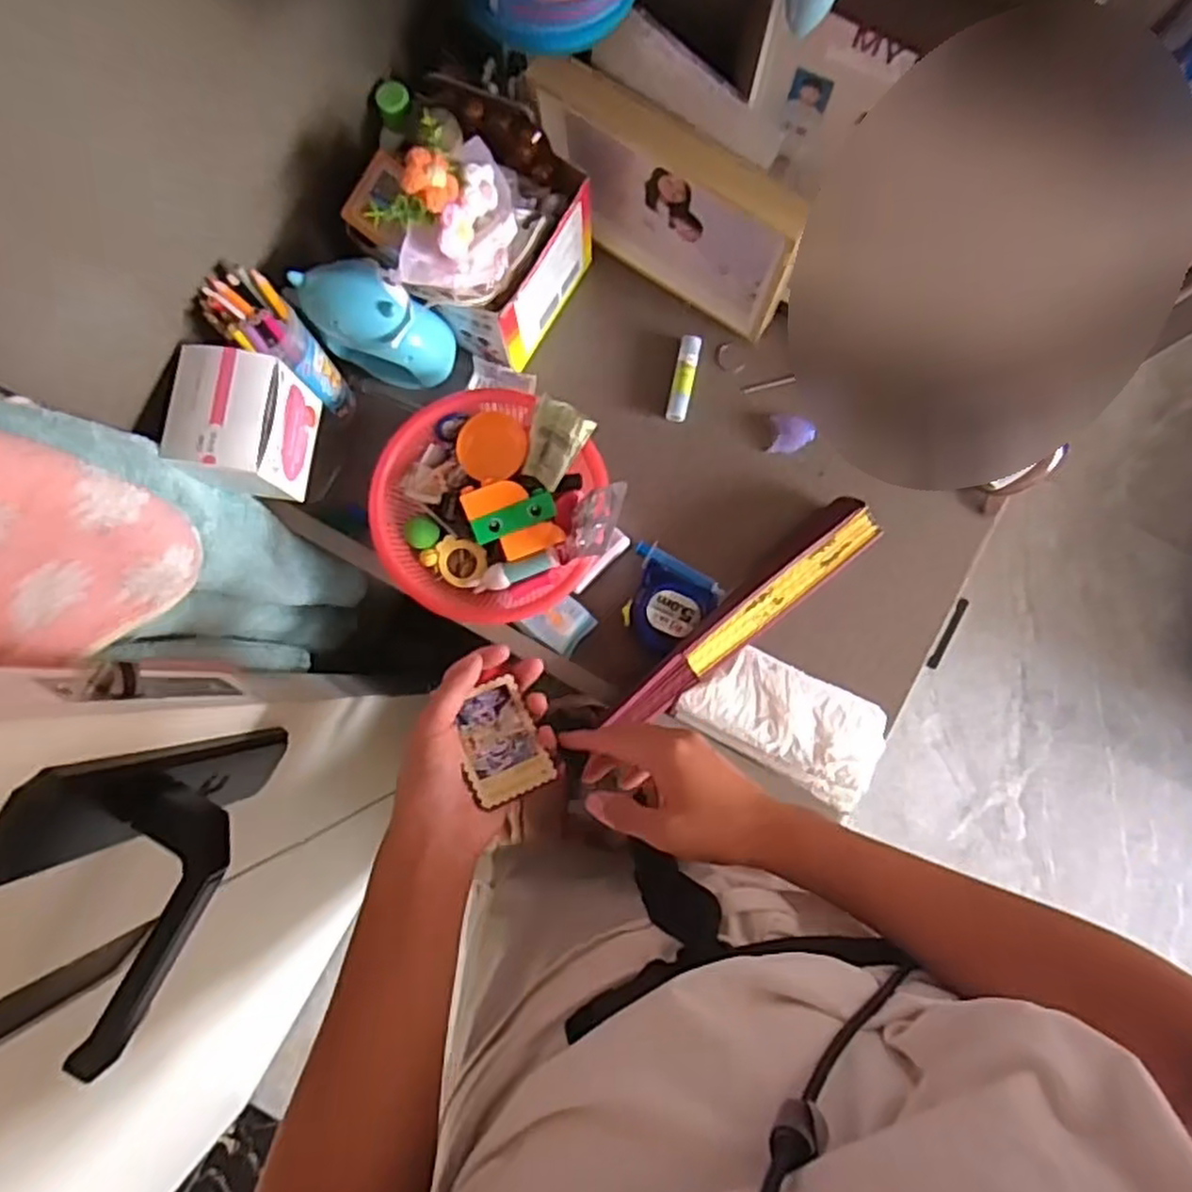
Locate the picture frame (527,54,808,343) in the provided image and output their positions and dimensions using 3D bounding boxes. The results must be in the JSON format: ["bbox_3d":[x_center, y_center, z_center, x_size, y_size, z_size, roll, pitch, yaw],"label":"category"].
[{"bbox_3d":[0.056,-0.297,0.580,0.220,0.160,0.045,31,85,4],"label":"picture frame"}]

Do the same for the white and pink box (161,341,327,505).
[{"bbox_3d":[-0.244,-0.114,0.525,0.067,0.079,0.087,8,84,2],"label":"white and pink box"}]

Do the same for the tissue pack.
[{"bbox_3d":[0.149,0.095,0.587,0.149,0.026,0.083,30,85,4],"label":"tissue pack"}]

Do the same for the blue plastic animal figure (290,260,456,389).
[{"bbox_3d":[-0.165,-0.204,0.586,0.091,0.135,0.056,20,85,3],"label":"blue plastic animal figure"}]

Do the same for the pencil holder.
[{"bbox_3d":[-0.229,-0.182,0.567,0.058,0.156,0.047,43,86,5],"label":"pencil holder"}]

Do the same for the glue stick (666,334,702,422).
[{"bbox_3d":[0.075,-0.185,0.644,0.018,0.011,0.073,11,84,2],"label":"glue stick"}]

